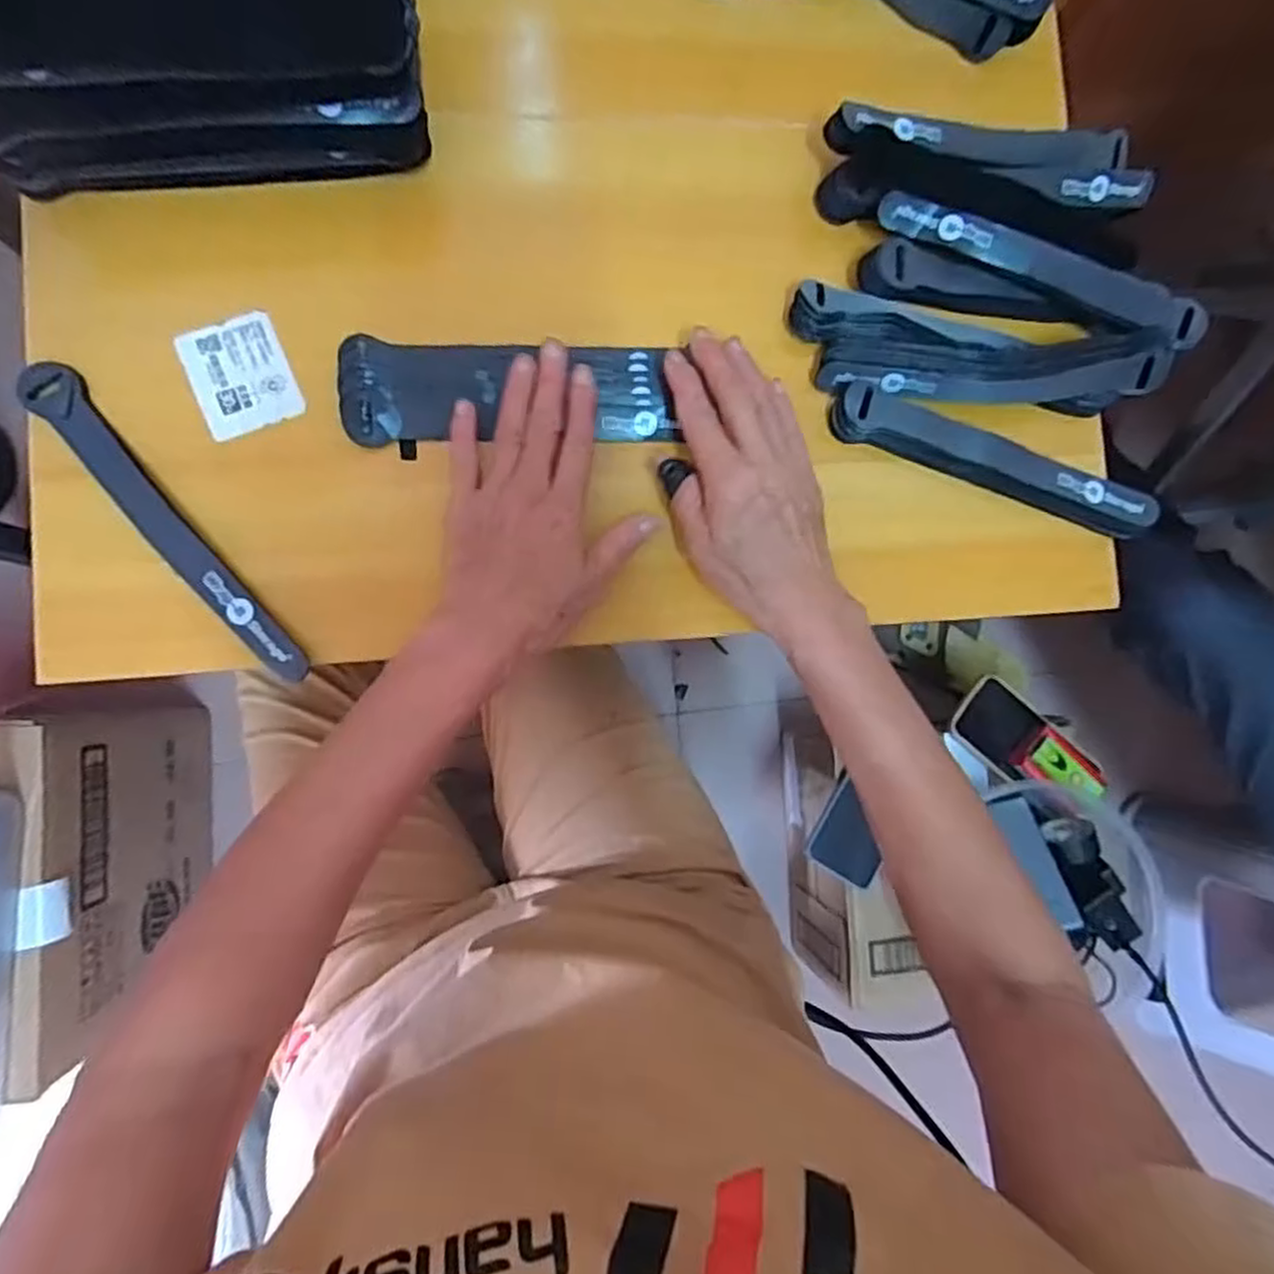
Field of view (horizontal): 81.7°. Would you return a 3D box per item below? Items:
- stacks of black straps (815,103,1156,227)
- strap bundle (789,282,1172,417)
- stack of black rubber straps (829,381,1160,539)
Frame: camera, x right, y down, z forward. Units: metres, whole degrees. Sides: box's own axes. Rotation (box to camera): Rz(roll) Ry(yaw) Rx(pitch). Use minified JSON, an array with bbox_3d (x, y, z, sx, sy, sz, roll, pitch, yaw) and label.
[{"bbox_3d":[0.207,-0.270,0.433,0.203,0.044,0.058,-6,88,-8],"label":"stacks of black straps"},{"bbox_3d":[0.192,-0.158,0.417,0.206,0.031,0.052,9,86,-7],"label":"strap bundle"},{"bbox_3d":[0.206,-0.100,0.423,0.196,0.015,0.028,18,85,-7],"label":"stack of black rubber straps"}]

